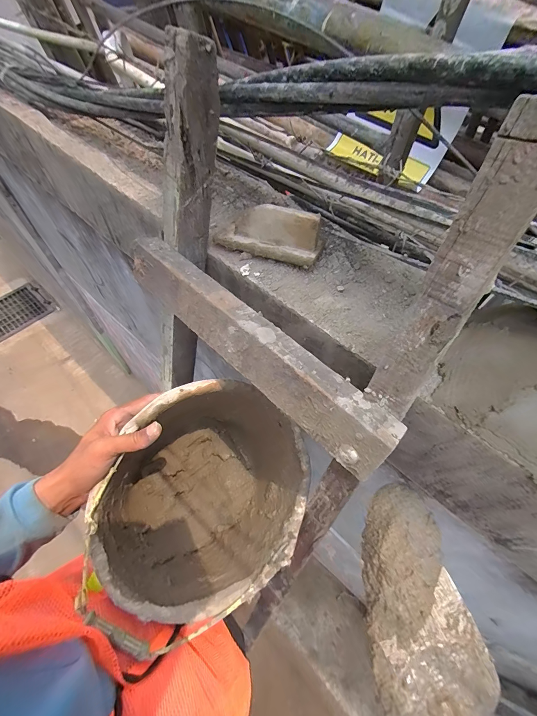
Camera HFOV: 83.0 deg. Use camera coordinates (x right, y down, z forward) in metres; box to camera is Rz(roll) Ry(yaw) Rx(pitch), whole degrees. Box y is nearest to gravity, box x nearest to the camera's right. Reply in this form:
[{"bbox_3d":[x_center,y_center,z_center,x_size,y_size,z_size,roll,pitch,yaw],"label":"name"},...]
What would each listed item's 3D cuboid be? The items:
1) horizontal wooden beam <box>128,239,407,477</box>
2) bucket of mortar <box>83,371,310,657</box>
[{"bbox_3d":[-0.030,-0.030,0.341,0.377,0.045,0.055,40,64,20],"label":"horizontal wooden beam"},{"bbox_3d":[-0.102,0.185,0.478,0.289,0.241,0.289,4,80,-24],"label":"bucket of mortar"}]

